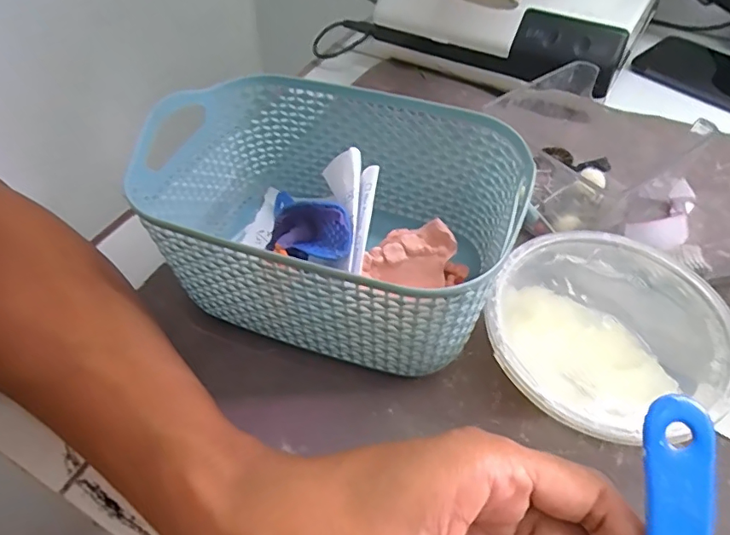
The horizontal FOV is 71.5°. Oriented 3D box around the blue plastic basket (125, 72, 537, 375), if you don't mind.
[{"bbox_3d":[-0.017,-0.024,0.252,0.163,0.080,0.120,14,51,11],"label":"blue plastic basket"}]

